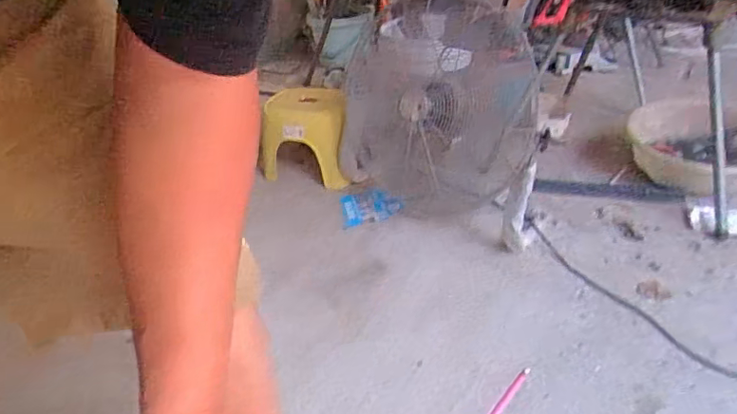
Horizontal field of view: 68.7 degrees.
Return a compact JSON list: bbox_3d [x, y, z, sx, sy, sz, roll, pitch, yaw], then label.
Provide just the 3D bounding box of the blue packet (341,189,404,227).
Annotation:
[{"bbox_3d":[0.008,0.000,1.536,0.167,0.033,0.133,-5,34,0],"label":"blue packet"}]

